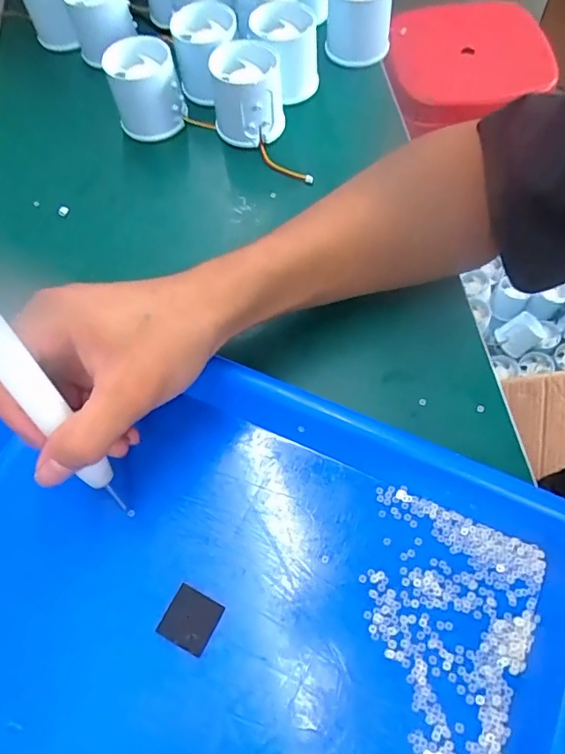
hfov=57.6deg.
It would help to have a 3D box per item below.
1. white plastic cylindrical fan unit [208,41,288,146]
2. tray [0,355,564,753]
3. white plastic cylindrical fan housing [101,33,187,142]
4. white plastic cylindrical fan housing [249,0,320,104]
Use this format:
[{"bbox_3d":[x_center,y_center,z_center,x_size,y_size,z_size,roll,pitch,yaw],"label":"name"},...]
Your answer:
[{"bbox_3d":[-0.027,-0.220,0.404,0.054,0.053,0.057,-2,63,3],"label":"white plastic cylindrical fan unit"},{"bbox_3d":[-0.047,0.115,0.246,0.353,0.028,0.246,21,67,14],"label":"tray"},{"bbox_3d":[-0.108,-0.227,0.411,0.052,0.056,0.057,-2,63,3],"label":"white plastic cylindrical fan housing"},{"bbox_3d":[-0.001,-0.270,0.425,0.057,0.052,0.061,-2,63,3],"label":"white plastic cylindrical fan housing"}]

